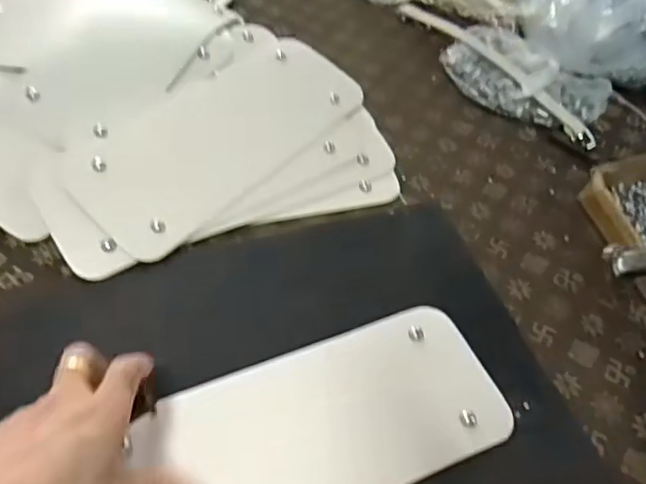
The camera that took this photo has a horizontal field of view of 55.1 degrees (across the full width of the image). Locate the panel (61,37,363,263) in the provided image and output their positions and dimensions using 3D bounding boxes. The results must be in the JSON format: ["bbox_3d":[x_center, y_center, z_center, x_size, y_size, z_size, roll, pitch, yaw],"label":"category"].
[{"bbox_3d":[-0.099,-0.107,0.602,0.131,0.015,0.291,42,61,13],"label":"panel"}]

